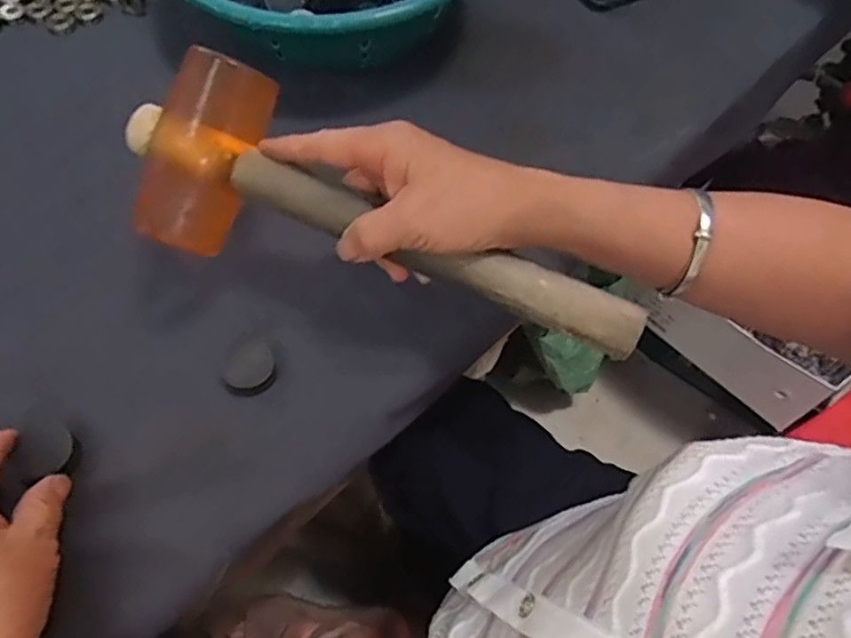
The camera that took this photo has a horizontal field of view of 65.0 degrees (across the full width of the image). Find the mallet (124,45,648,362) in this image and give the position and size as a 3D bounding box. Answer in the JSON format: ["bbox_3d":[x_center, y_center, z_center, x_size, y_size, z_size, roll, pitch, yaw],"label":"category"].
[{"bbox_3d":[-0.023,-0.064,0.369,0.293,0.052,0.105,16,93,6],"label":"mallet"}]

